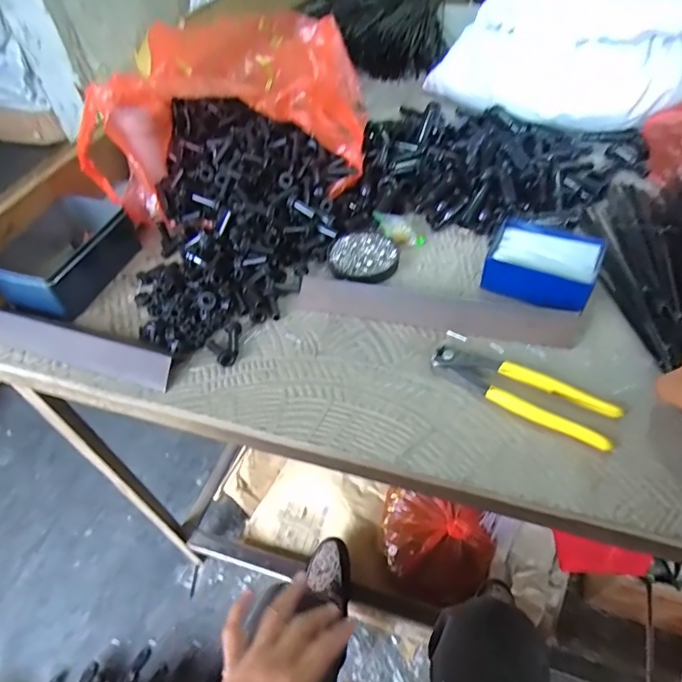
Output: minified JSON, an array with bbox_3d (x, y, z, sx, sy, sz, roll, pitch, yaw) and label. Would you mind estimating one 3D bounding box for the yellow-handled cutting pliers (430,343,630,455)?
[{"bbox_3d":[0.162,0.043,0.433,0.159,0.016,0.048,25,55,24],"label":"yellow-handled cutting pliers"}]

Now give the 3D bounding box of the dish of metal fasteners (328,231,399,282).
[{"bbox_3d":[0.027,-0.100,0.571,0.078,0.018,0.077,-2,48,3],"label":"dish of metal fasteners"}]

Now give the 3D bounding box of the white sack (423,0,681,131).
[{"bbox_3d":[0.334,-0.434,0.723,0.423,0.148,0.174,21,55,22],"label":"white sack"}]

